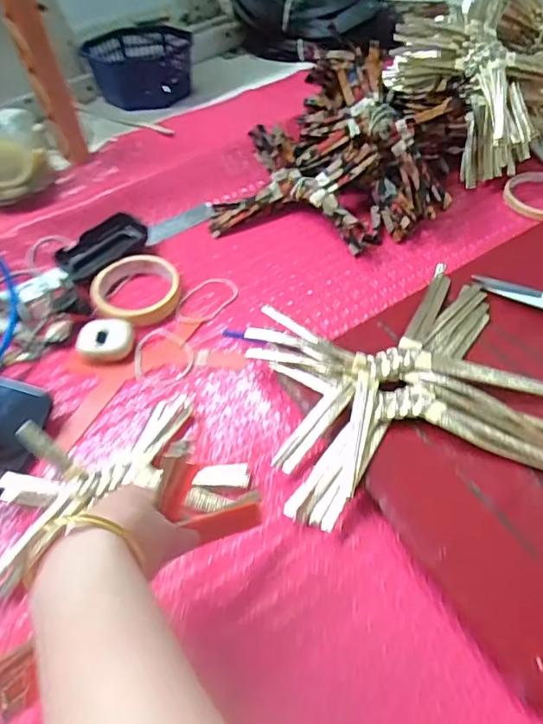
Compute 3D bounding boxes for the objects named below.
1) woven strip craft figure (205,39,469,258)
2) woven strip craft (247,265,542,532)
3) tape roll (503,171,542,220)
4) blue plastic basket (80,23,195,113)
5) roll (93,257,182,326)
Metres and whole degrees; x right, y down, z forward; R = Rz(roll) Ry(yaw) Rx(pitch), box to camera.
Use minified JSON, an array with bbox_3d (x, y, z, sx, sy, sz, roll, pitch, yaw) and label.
[{"bbox_3d":[0.081,-0.245,0.592,0.257,0.135,0.239,22,58,18],"label":"woven strip craft figure"},{"bbox_3d":[0.120,0.016,0.444,0.252,0.034,0.213,-12,54,-6],"label":"woven strip craft"},{"bbox_3d":[0.339,-0.204,0.626,0.089,0.016,0.089,-1,53,2],"label":"tape roll"},{"bbox_3d":[-0.181,-0.438,0.739,0.129,0.066,0.138,9,54,11],"label":"blue plastic basket"},{"bbox_3d":[-0.146,-0.080,0.546,0.091,0.025,0.088,-1,53,2],"label":"roll"}]

